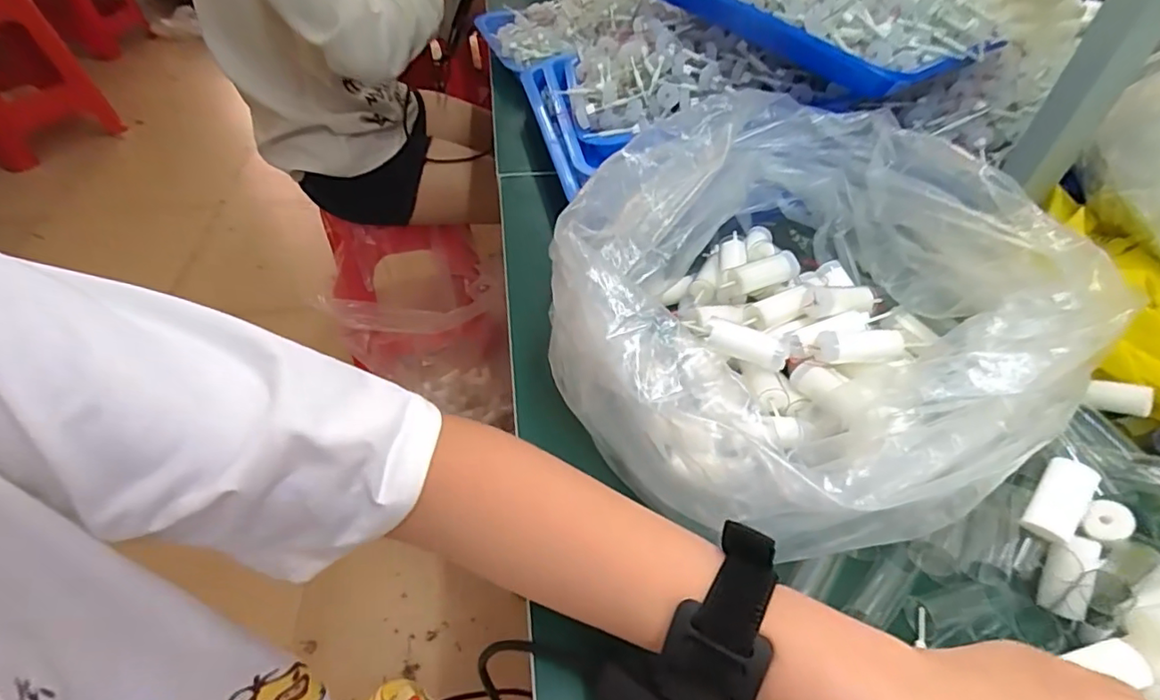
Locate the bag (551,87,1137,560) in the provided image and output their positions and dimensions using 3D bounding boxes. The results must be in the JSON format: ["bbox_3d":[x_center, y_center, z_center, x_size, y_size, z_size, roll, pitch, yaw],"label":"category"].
[{"bbox_3d":[0.139,-0.037,0.361,0.296,0.112,0.283,-25,53,-23],"label":"bag"}]

